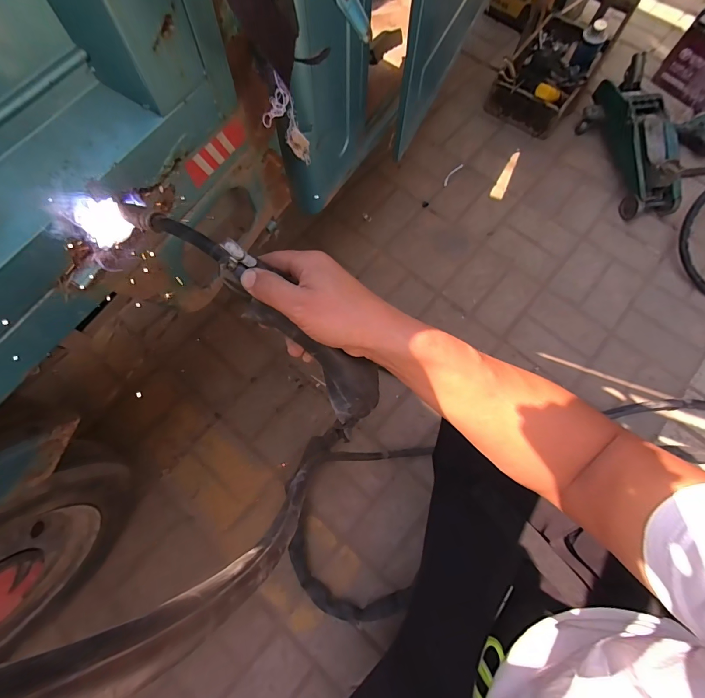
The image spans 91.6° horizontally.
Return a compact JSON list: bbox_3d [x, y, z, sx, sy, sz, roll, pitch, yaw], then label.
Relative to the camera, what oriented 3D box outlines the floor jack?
[{"bbox_3d":[0.767,-0.566,0.938,0.126,0.137,0.407,-11,73,-3],"label":"floor jack"}]

